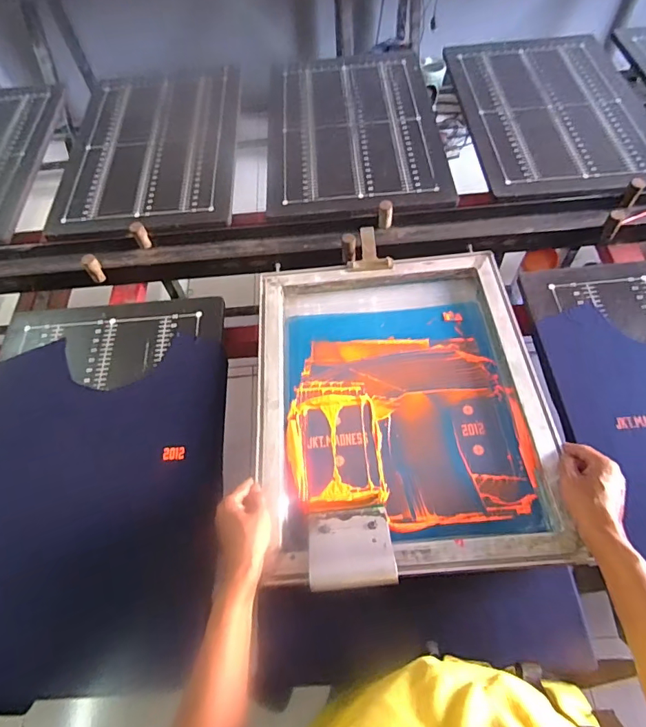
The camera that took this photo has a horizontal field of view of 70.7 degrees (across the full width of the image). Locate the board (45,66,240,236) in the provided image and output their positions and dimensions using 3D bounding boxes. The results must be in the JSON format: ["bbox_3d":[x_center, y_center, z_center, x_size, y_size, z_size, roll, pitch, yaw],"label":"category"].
[{"bbox_3d":[-0.403,-0.534,1.095,0.393,0.021,0.598,-5,61,2],"label":"board"}]

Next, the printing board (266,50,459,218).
[{"bbox_3d":[0.069,-0.568,1.084,0.397,0.019,0.606,-4,61,2],"label":"printing board"}]

